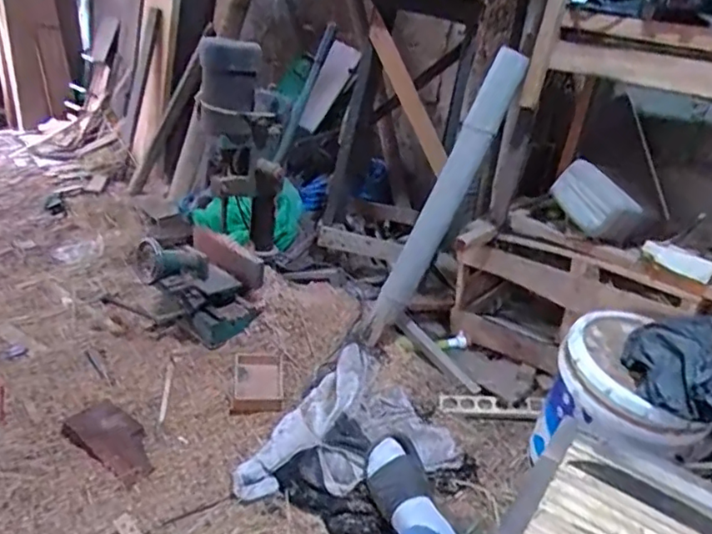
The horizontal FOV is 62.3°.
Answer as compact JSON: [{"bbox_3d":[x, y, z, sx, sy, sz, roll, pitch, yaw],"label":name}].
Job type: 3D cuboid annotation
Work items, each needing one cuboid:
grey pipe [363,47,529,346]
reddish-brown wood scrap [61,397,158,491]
[{"bbox_3d":[0.211,-0.155,1.500,0.085,0.797,0.079,13,21,-33],"label":"grey pipe"},{"bbox_3d":[-0.515,0.357,1.248,0.244,0.018,0.115,22,35,31],"label":"reddish-brown wood scrap"}]

